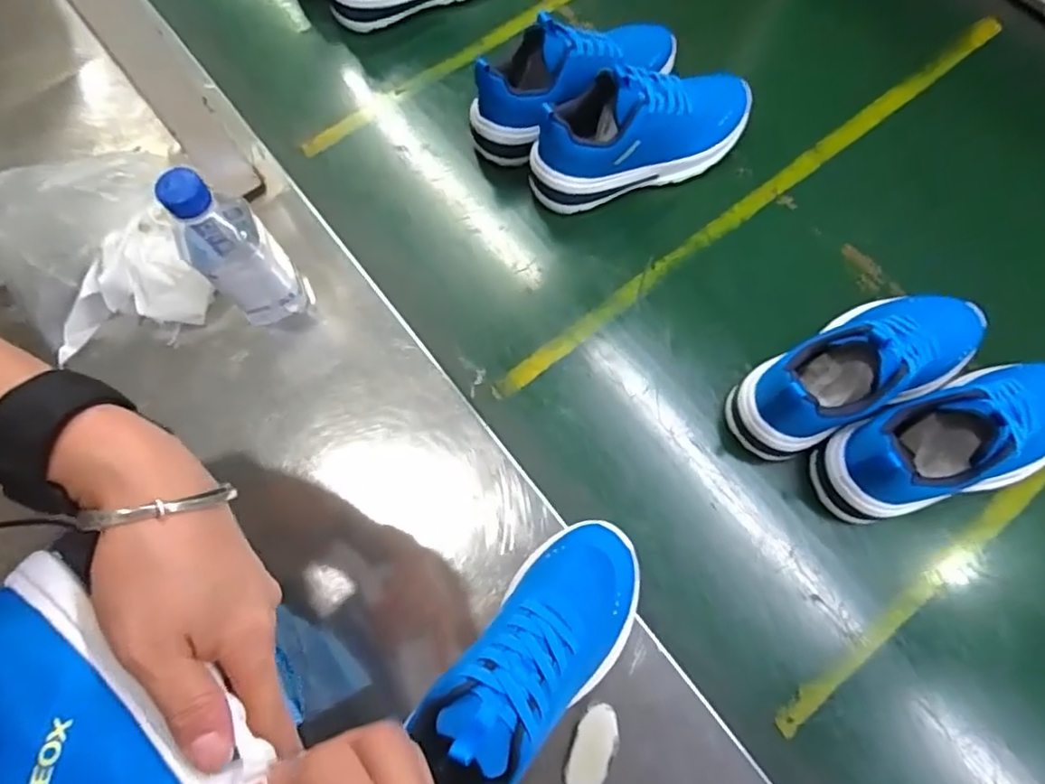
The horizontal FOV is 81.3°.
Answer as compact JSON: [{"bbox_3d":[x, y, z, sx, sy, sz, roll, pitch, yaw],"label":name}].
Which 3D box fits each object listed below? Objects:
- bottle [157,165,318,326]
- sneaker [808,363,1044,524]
[{"bbox_3d":[-0.236,-0.118,0.502,0.063,0.169,0.059,-33,72,-9],"label":"bottle"},{"bbox_3d":[0.359,0.034,0.478,0.228,0.120,0.083,-19,71,-5],"label":"sneaker"}]

